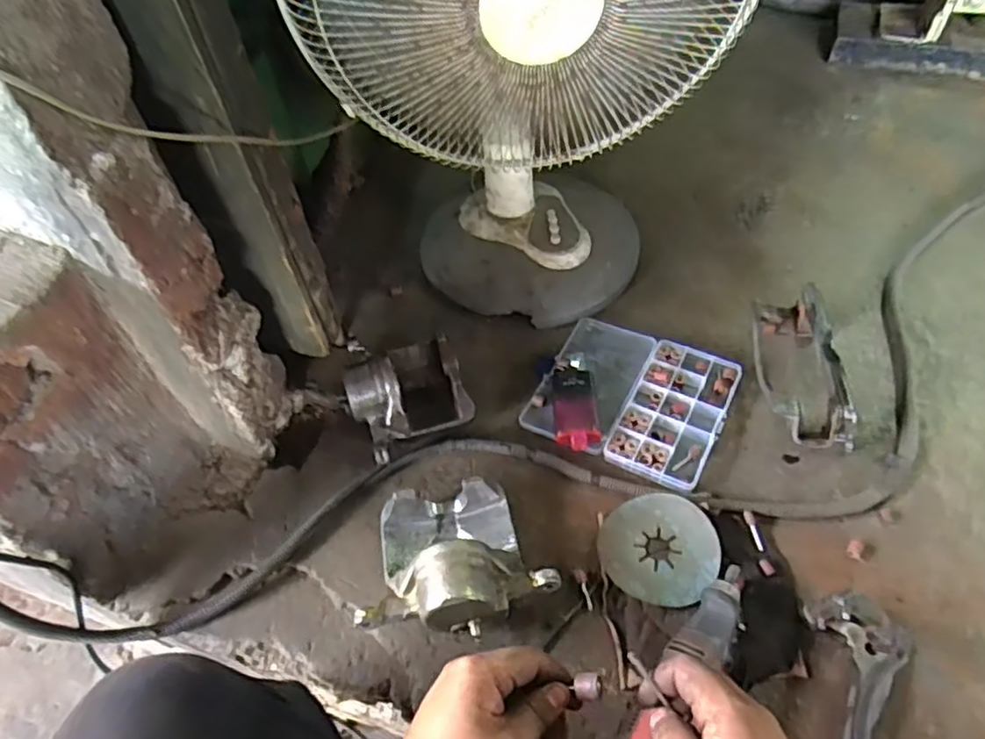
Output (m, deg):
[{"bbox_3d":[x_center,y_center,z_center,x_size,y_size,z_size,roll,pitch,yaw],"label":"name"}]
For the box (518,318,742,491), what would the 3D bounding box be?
[{"bbox_3d":[0.156,0.027,0.723,0.192,0.021,0.181,21,57,20],"label":"box"}]

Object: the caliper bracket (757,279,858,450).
[{"bbox_3d":[0.329,-0.005,0.704,0.076,0.072,0.188,-3,52,3],"label":"caliper bracket"}]

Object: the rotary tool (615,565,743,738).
[{"bbox_3d":[0.141,0.259,0.517,0.041,0.037,0.244,31,65,25],"label":"rotary tool"}]

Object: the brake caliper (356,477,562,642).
[{"bbox_3d":[-0.034,0.170,0.599,0.171,0.075,0.132,-8,52,-1],"label":"brake caliper"}]

